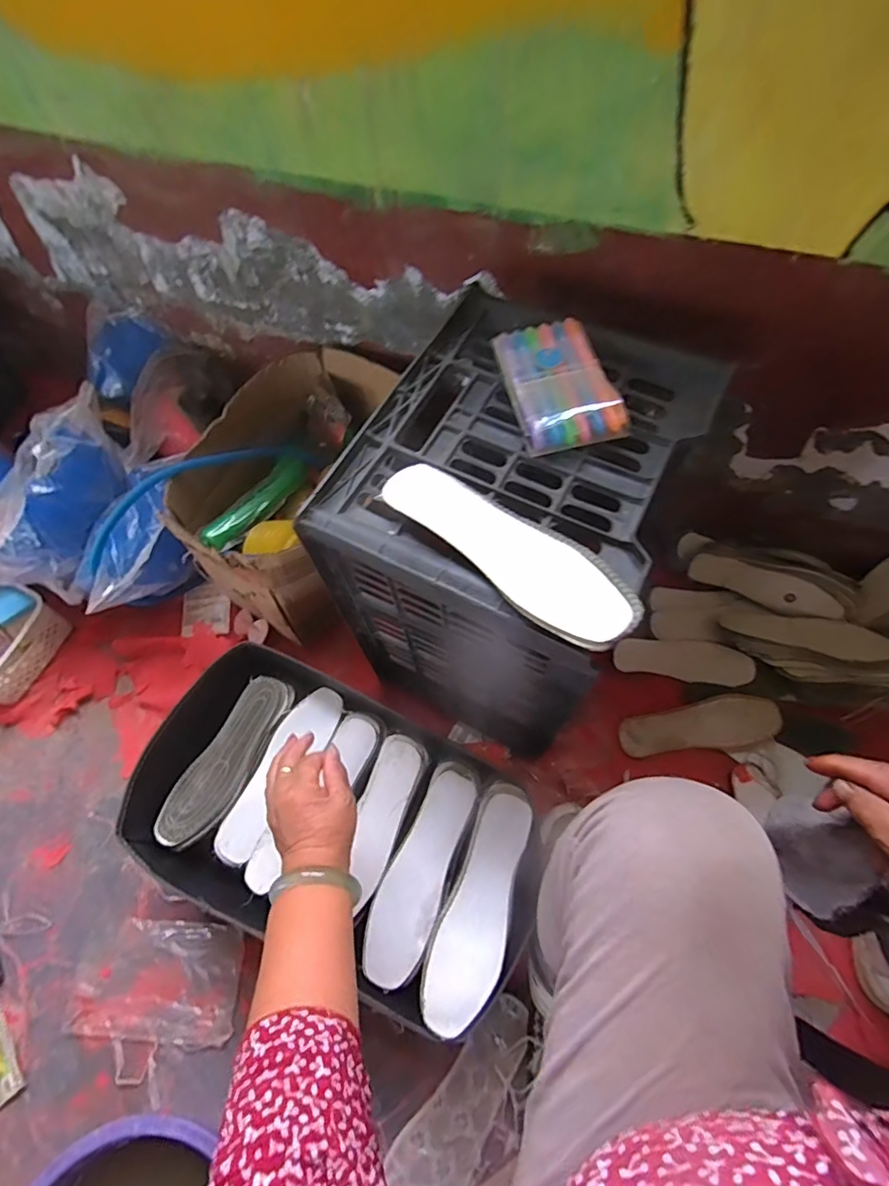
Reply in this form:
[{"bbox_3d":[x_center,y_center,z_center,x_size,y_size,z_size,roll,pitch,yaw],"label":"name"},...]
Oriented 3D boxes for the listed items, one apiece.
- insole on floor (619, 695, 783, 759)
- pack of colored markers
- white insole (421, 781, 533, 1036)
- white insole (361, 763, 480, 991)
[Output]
[{"bbox_3d":[0.380,0.194,0.777,0.227,0.031,0.069,-8,64,0],"label":"insole on floor"},{"bbox_3d":[0.101,-0.194,0.477,0.084,0.022,0.140,-13,64,-3],"label":"pack of colored markers"},{"bbox_3d":[0.043,0.327,0.561,0.073,0.018,0.231,19,66,12],"label":"white insole"},{"bbox_3d":[-0.027,0.303,0.589,0.069,0.018,0.227,18,66,12],"label":"white insole"}]

